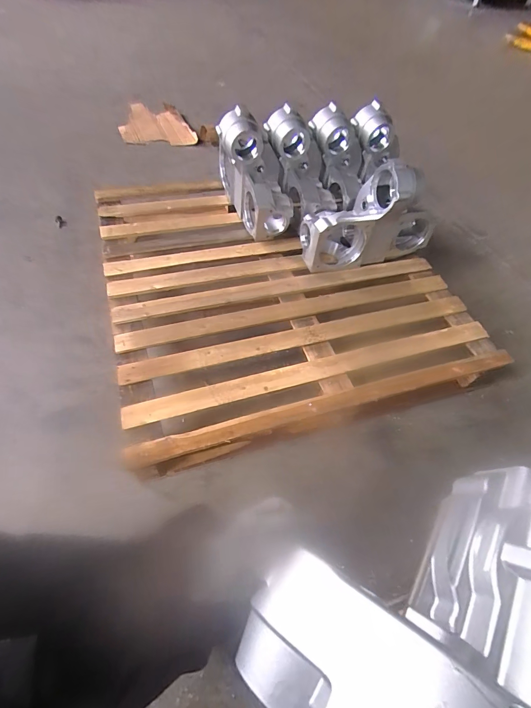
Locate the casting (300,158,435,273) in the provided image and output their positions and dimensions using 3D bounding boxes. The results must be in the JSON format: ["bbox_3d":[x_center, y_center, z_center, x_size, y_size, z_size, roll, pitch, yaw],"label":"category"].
[{"bbox_3d":[0.365,-0.442,1.107,0.471,0.334,0.172,-6,56,-9],"label":"casting"}]

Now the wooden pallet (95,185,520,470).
[{"bbox_3d":[0.017,-0.264,1.237,1.081,0.167,1.152,-13,58,-14],"label":"wooden pallet"}]

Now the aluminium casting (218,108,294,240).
[{"bbox_3d":[-0.050,-0.642,1.202,0.209,0.338,0.396,-9,57,-11],"label":"aluminium casting"}]

